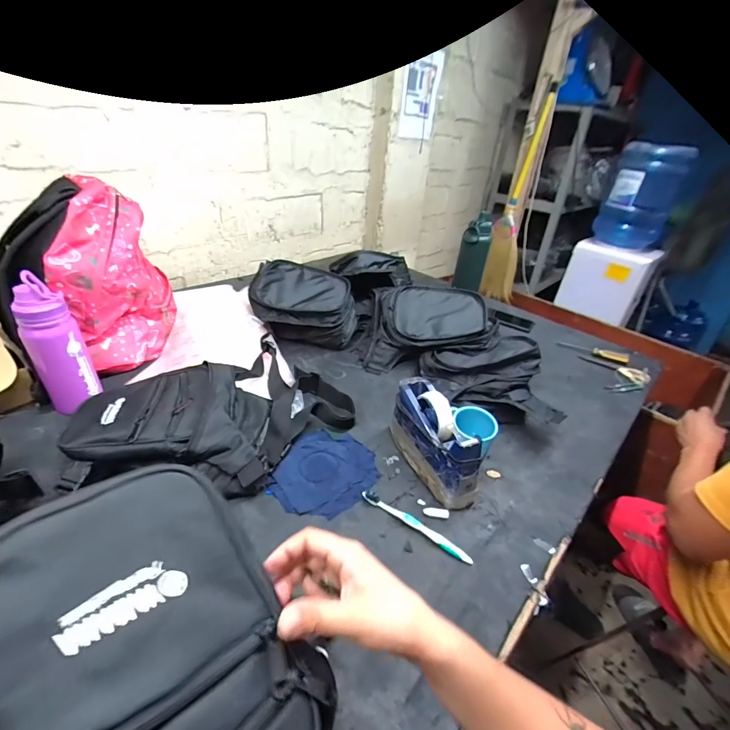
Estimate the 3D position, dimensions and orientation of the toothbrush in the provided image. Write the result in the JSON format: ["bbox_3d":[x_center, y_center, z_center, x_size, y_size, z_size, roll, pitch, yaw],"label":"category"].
[{"bbox_3d":[0.073,0.233,0.551,0.178,0.011,0.015,26,37,26],"label":"toothbrush"}]

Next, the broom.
[{"bbox_3d":[0.704,-0.723,1.701,0.070,0.855,0.305,6,33,-2],"label":"broom"}]

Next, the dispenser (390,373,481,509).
[{"bbox_3d":[0.113,0.122,0.635,0.068,0.113,0.208,-7,35,-21],"label":"dispenser"}]

